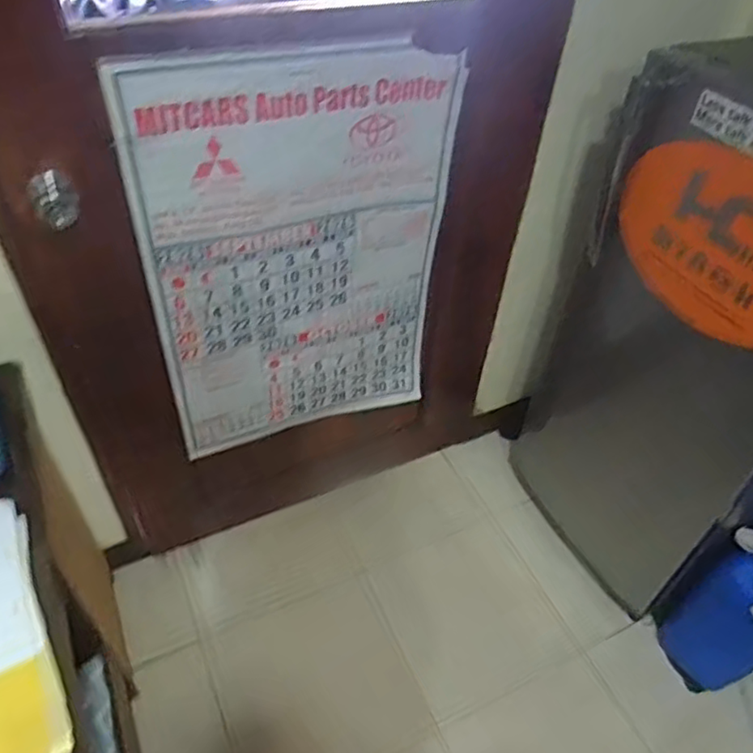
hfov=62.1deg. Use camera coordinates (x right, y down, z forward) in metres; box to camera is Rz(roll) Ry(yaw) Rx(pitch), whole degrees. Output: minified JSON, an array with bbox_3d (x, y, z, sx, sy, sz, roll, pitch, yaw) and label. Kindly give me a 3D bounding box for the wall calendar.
[{"bbox_3d":[-0.121,-0.184,1.180,0.566,0.825,0.025,-15,48,-20],"label":"wall calendar"}]

